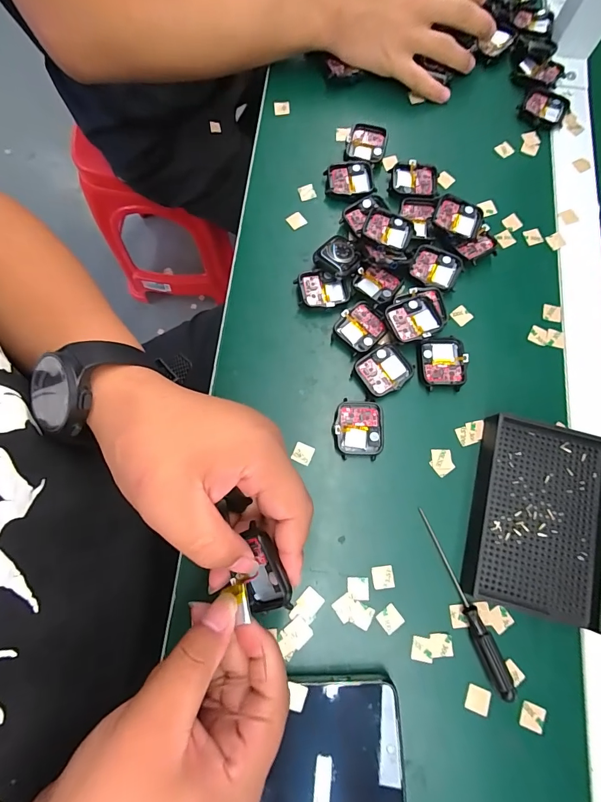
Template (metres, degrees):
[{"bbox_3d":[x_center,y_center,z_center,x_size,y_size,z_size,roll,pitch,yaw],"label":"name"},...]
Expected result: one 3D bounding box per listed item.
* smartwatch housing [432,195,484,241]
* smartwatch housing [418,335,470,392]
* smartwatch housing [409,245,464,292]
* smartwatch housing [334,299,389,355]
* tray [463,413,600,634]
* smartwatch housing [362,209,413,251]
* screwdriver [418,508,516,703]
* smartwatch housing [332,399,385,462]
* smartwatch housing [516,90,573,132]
[{"bbox_3d":[0.143,-0.165,0.351,0.043,0.014,0.034,16,76,3],"label":"smartwatch housing"},{"bbox_3d":[0.119,-0.031,0.325,0.040,0.012,0.043,-3,76,-2],"label":"smartwatch housing"},{"bbox_3d":[0.122,-0.120,0.347,0.043,0.006,0.038,22,76,4],"label":"smartwatch housing"},{"bbox_3d":[0.053,-0.063,0.330,0.039,0.006,0.036,-39,80,-10],"label":"smartwatch housing"},{"bbox_3d":[0.183,0.088,0.289,0.095,0.023,0.135,14,76,3],"label":"tray"},{"bbox_3d":[0.078,-0.152,0.347,0.043,0.014,0.037,23,76,5],"label":"smartwatch housing"},{"bbox_3d":[0.118,0.143,0.278,0.012,0.013,0.129,-21,77,-6],"label":"screwdriver"},{"bbox_3d":[0.047,0.023,0.310,0.039,0.010,0.046,3,76,0],"label":"smartwatch housing"},{"bbox_3d":[0.249,-0.299,0.395,0.046,0.009,0.040,27,77,6],"label":"smartwatch housing"}]

